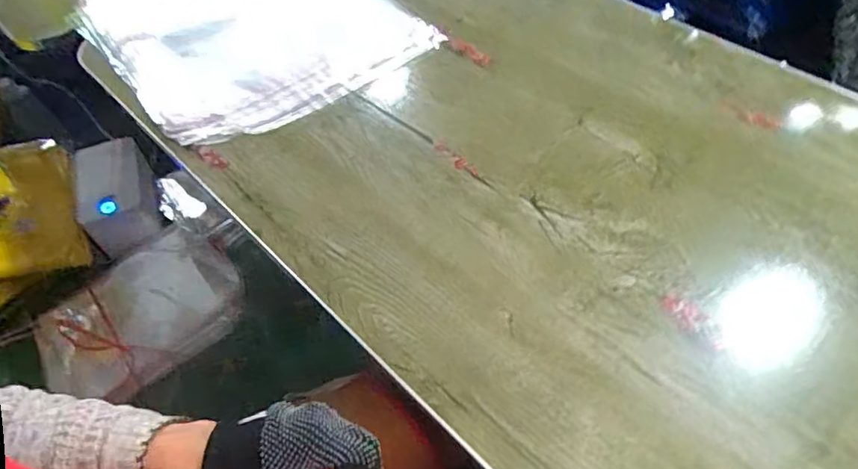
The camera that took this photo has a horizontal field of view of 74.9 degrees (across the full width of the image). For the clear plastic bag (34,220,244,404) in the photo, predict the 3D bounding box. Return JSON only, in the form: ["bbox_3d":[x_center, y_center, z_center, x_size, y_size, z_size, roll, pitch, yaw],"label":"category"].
[{"bbox_3d":[-0.516,0.144,1.010,0.347,0.053,0.243,-38,64,-21],"label":"clear plastic bag"}]

